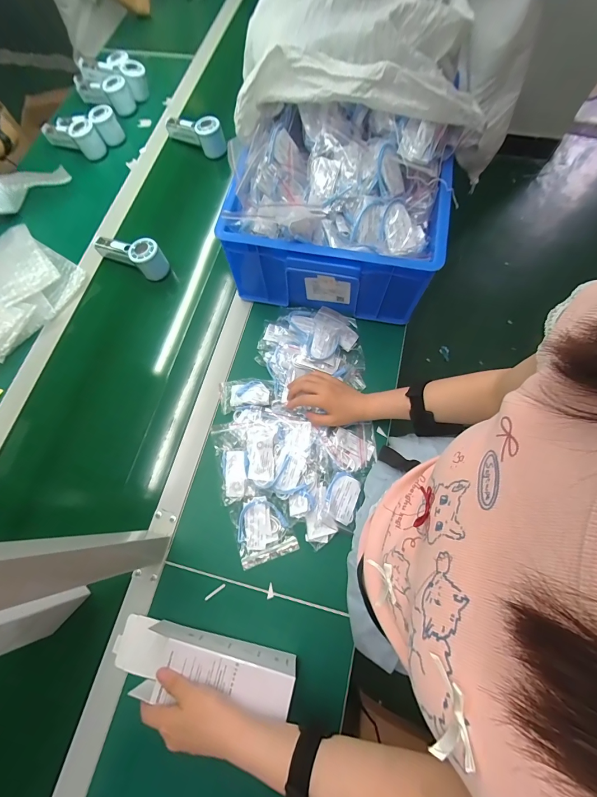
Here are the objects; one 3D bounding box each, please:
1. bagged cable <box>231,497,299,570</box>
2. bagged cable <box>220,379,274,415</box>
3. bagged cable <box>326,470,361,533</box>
[{"bbox_3d":[-0.056,0.201,0.512,0.083,0.015,0.093,-20,72,-5],"label":"bagged cable"},{"bbox_3d":[-0.089,-0.010,0.578,0.093,0.018,0.061,-9,71,-2],"label":"bagged cable"},{"bbox_3d":[0.067,0.154,0.511,0.049,0.024,0.080,17,72,7],"label":"bagged cable"}]

